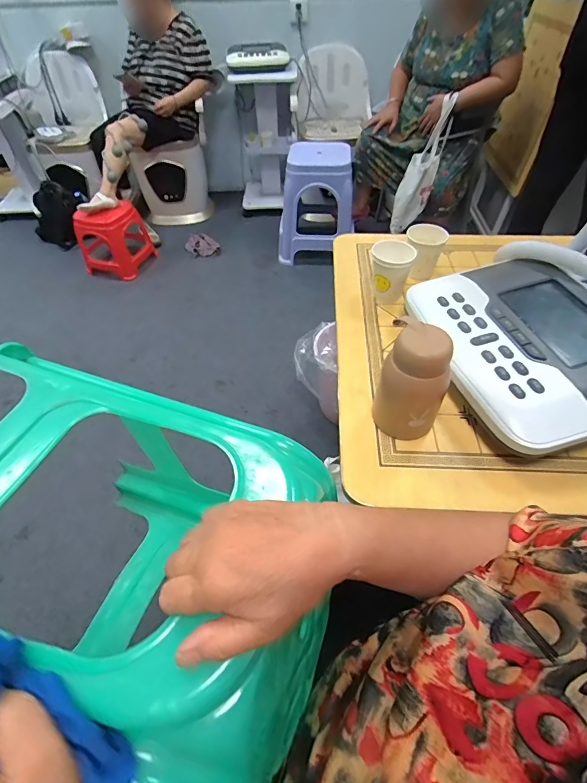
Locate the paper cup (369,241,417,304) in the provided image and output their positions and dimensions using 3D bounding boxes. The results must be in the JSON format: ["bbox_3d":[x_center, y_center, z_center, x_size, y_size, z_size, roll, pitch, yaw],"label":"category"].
[{"bbox_3d":[0.162,-0.200,0.646,0.065,0.085,0.065,-1,49,1],"label":"paper cup"}]

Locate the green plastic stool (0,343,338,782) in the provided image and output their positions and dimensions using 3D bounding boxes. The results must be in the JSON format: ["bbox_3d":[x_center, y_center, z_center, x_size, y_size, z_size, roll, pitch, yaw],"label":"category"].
[{"bbox_3d":[-0.202,0.205,0.472,0.464,0.372,0.331,12,51,12],"label":"green plastic stool"}]

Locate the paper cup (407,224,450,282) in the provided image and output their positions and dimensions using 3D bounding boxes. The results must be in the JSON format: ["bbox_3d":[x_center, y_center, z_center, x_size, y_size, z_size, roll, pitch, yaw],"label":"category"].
[{"bbox_3d":[0.224,-0.236,0.669,0.086,0.078,0.074,-16,51,-12],"label":"paper cup"}]

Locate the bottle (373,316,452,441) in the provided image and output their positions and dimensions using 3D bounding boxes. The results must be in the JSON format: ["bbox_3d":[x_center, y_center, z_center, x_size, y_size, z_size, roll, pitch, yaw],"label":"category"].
[{"bbox_3d":[0.140,-0.006,0.456,0.071,0.140,0.068,21,53,18],"label":"bottle"}]

